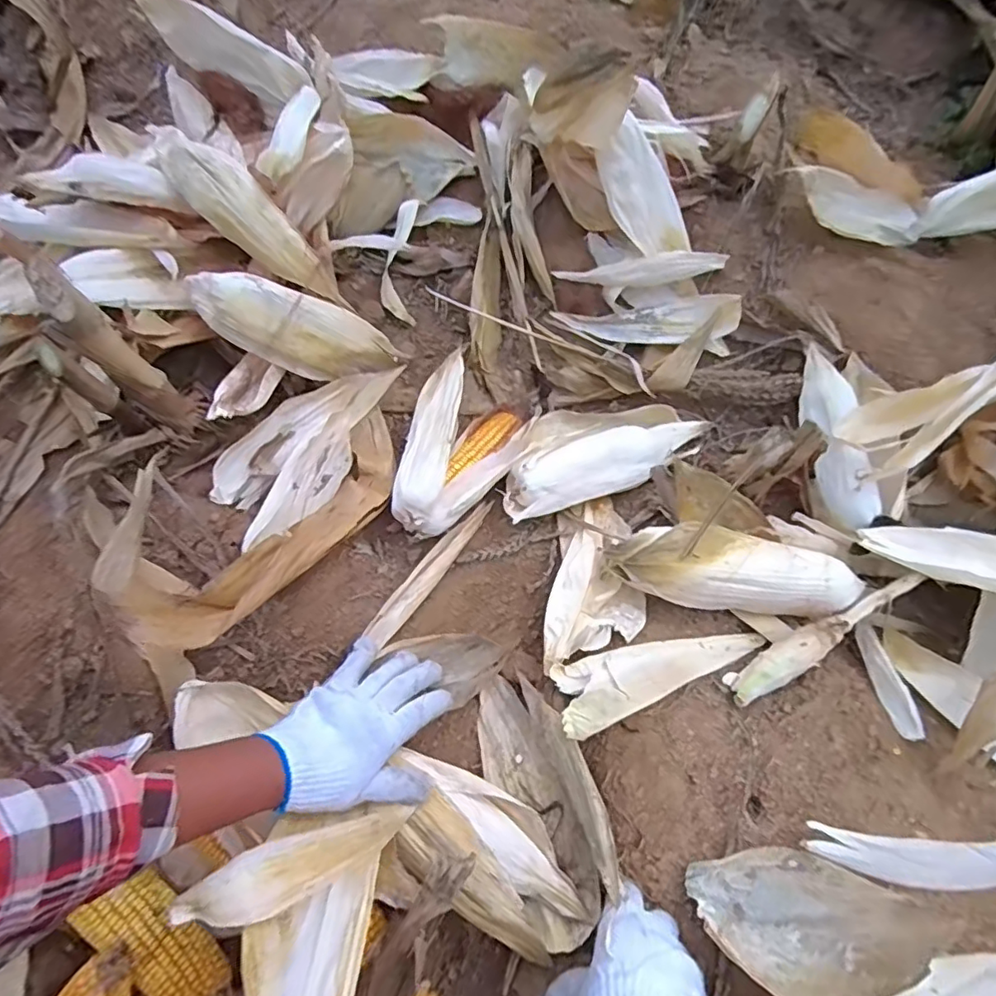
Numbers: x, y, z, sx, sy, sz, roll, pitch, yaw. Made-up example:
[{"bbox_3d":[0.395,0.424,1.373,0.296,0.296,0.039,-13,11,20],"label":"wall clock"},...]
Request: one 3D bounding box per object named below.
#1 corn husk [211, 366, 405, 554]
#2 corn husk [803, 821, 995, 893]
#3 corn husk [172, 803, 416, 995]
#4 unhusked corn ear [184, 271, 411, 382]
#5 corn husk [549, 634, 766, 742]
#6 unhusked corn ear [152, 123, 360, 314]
[{"bbox_3d":[-0.202,-0.058,0.594,0.096,0.070,0.244,27,70,10],"label":"corn husk"},{"bbox_3d":[0.356,0.293,0.467,0.211,0.030,0.041,3,68,1],"label":"corn husk"},{"bbox_3d":[-0.137,0.276,0.390,0.111,0.137,0.122,12,69,4],"label":"corn husk"},{"bbox_3d":[-0.204,-0.174,0.614,0.233,0.047,0.072,11,62,-37],"label":"unhusked corn ear"},{"bbox_3d":[0.156,0.161,0.542,0.217,0.026,0.062,-12,68,-20],"label":"corn husk"},{"bbox_3d":[-0.266,-0.296,0.609,0.239,0.049,0.066,42,72,-15],"label":"unhusked corn ear"}]

